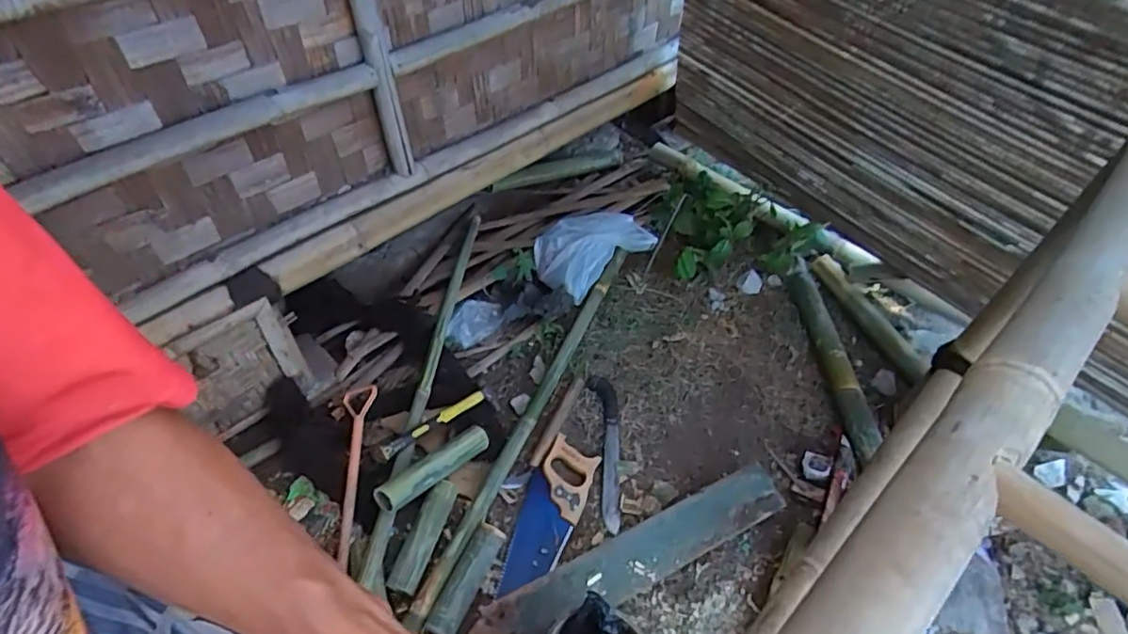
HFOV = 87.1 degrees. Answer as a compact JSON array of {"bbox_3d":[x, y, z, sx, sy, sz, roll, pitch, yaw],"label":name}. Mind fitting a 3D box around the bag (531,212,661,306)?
[{"bbox_3d":[0.071,-0.206,1.739,0.295,0.159,0.248,-33,56,-25],"label":"bag"}]

